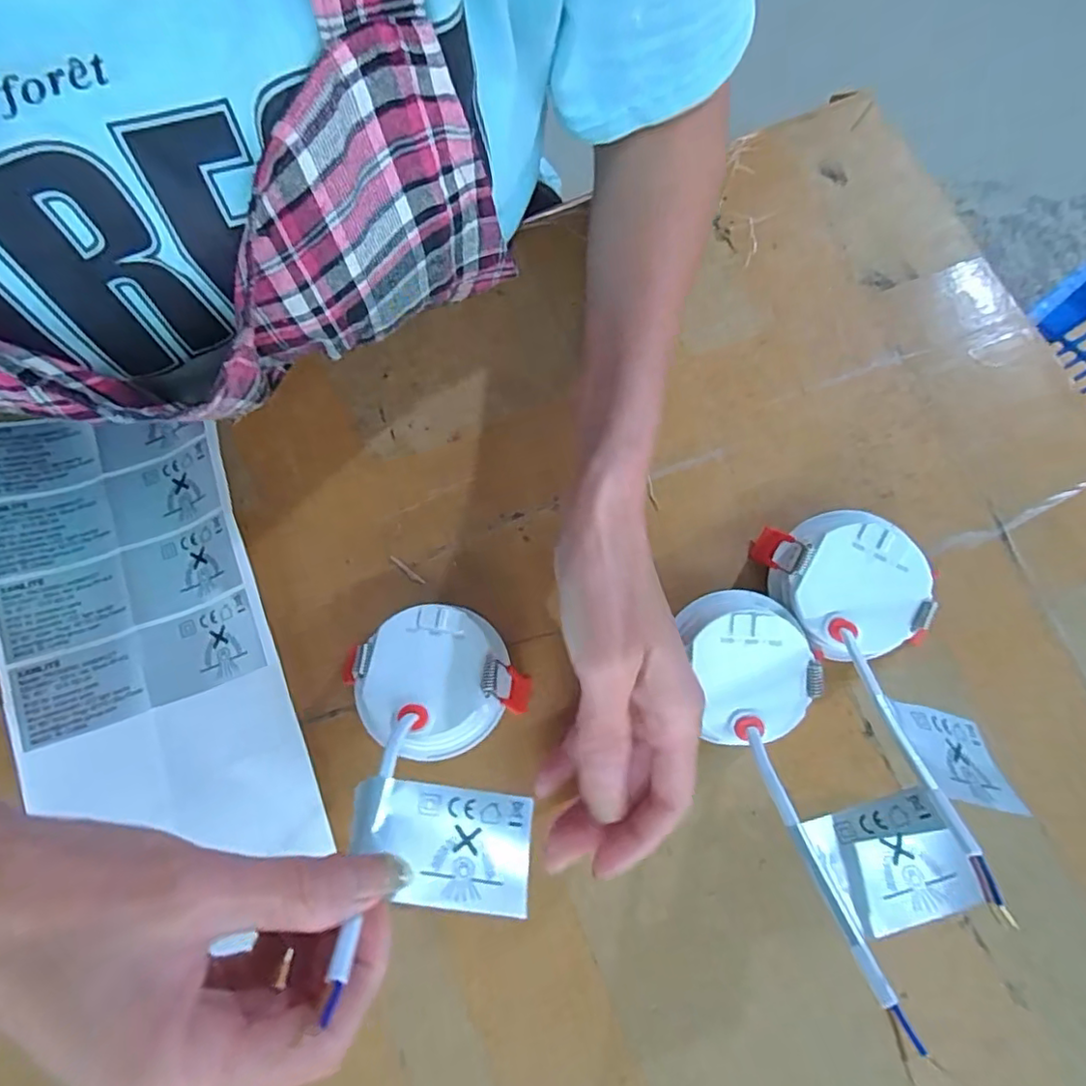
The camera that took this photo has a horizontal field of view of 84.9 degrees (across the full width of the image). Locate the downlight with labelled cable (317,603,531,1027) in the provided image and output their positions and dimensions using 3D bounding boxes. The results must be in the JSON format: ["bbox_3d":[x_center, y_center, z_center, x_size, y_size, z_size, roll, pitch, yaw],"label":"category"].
[{"bbox_3d":[-0.040,0.086,0.244,0.071,0.046,0.125,-18,40,-4],"label":"downlight with labelled cable"}]

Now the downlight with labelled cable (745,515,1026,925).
[{"bbox_3d":[0.152,0.051,0.249,0.060,0.037,0.163,-13,53,-3],"label":"downlight with labelled cable"}]

